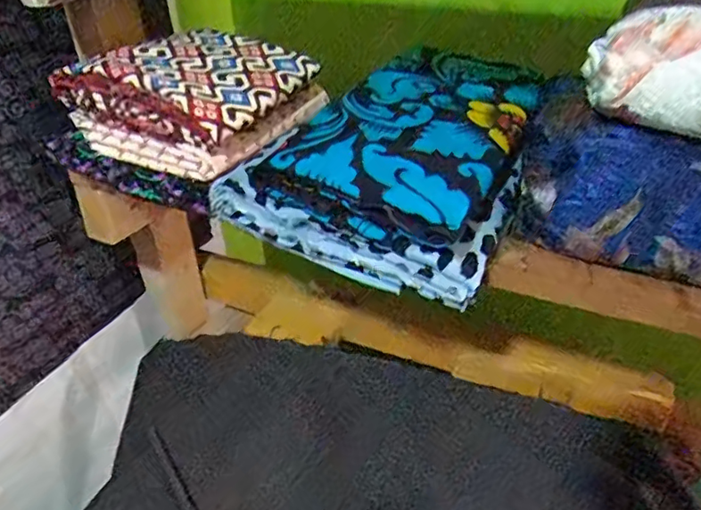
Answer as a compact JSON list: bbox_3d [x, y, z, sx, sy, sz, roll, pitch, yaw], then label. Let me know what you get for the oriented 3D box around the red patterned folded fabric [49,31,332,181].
[{"bbox_3d":[-0.132,-0.143,0.518,0.152,0.069,0.160,14,37,22],"label":"red patterned folded fabric"}]

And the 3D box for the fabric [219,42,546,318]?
[{"bbox_3d":[0.046,-0.079,0.474,0.190,0.084,0.246,17,38,25],"label":"fabric"}]

